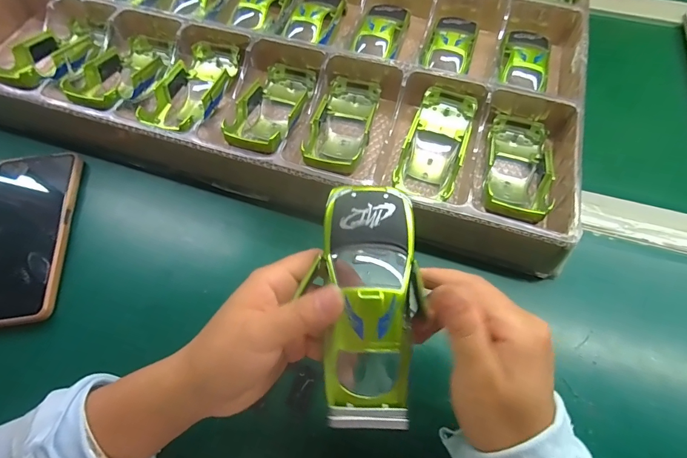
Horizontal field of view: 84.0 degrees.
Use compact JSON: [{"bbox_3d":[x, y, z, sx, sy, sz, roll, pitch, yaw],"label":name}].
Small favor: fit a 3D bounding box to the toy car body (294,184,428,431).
[{"bbox_3d":[0.013,0.041,0.213,0.059,0.026,0.129,1,83,0],"label":"toy car body"}]

